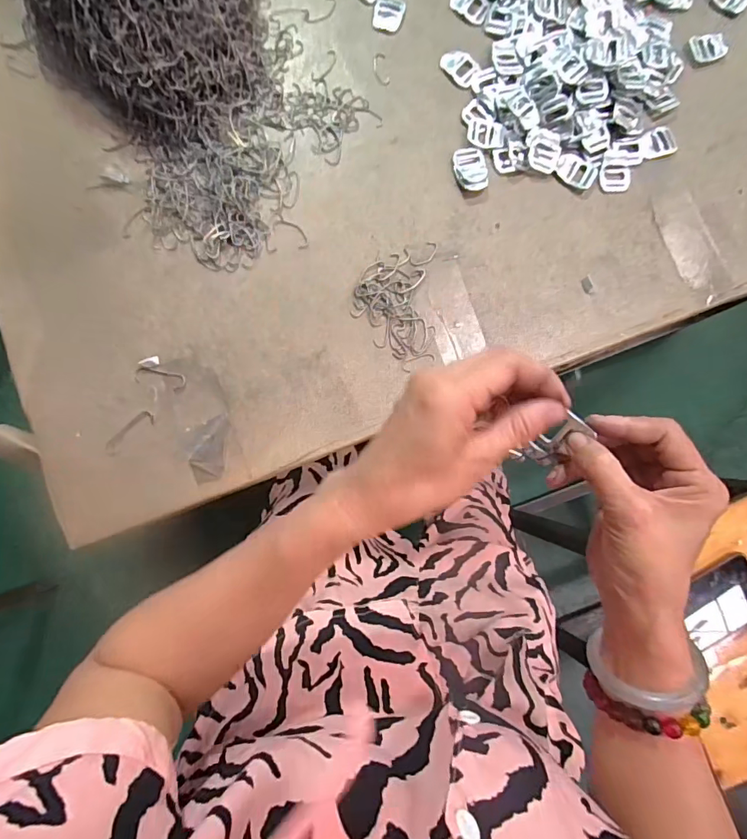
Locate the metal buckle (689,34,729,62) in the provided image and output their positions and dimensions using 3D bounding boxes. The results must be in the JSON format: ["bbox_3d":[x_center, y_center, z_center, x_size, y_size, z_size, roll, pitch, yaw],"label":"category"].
[{"bbox_3d":[0.343,-0.381,0.483,0.034,0.004,0.029,-7,84,-2],"label":"metal buckle"}]

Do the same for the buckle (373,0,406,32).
[{"bbox_3d":[0.016,-0.409,0.473,0.031,0.007,0.034,5,84,-1],"label":"buckle"}]

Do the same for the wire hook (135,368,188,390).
[{"bbox_3d":[-0.194,-0.038,0.430,0.045,0.004,0.016,12,84,0],"label":"wire hook"}]

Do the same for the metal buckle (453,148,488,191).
[{"bbox_3d":[0.094,-0.242,0.456,0.030,0.007,0.043,-6,84,-2],"label":"metal buckle"}]

